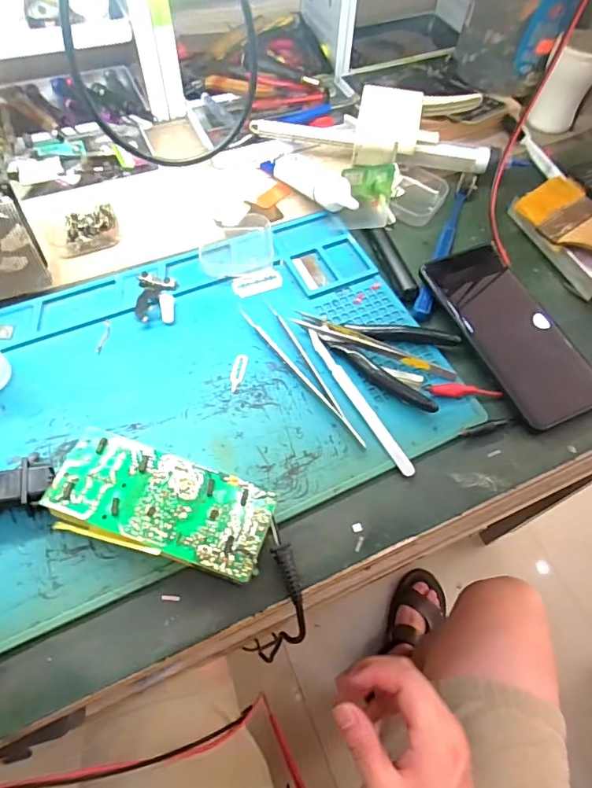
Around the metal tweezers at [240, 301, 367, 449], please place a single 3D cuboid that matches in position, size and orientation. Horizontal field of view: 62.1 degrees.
[{"bbox_3d":[0.011,-0.019,0.373,0.024,0.008,0.145,-32,68,-19],"label":"metal tweezers"}]

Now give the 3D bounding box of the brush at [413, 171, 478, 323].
[{"bbox_3d":[0.136,-0.140,0.448,0.017,0.011,0.188,22,62,8],"label":"brush"}]

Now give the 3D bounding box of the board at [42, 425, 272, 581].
[{"bbox_3d":[-0.082,0.070,0.307,0.132,0.026,0.056,18,61,6],"label":"board"}]

